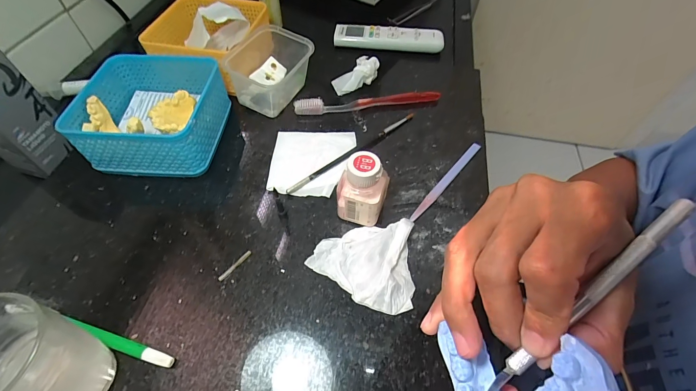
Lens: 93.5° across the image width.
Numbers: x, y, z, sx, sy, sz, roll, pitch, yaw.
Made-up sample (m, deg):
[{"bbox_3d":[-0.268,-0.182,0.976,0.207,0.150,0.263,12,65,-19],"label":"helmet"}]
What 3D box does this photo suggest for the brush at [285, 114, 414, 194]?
[{"bbox_3d":[0.008,-0.053,0.378,0.185,0.008,0.012,-35,62,-22],"label":"brush"}]

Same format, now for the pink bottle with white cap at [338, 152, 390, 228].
[{"bbox_3d":[0.014,-0.004,0.305,0.041,0.071,0.034,13,56,9],"label":"pink bottle with white cap"}]

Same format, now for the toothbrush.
[{"bbox_3d":[0.026,-0.122,0.424,0.187,0.015,0.018,-6,55,-4],"label":"toothbrush"}]

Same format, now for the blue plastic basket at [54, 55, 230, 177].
[{"bbox_3d":[-0.217,-0.090,0.369,0.135,0.064,0.128,2,55,1],"label":"blue plastic basket"}]

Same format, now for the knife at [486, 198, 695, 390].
[{"bbox_3d":[0.109,0.048,0.151,0.136,0.010,0.008,-42,63,-3],"label":"knife"}]

